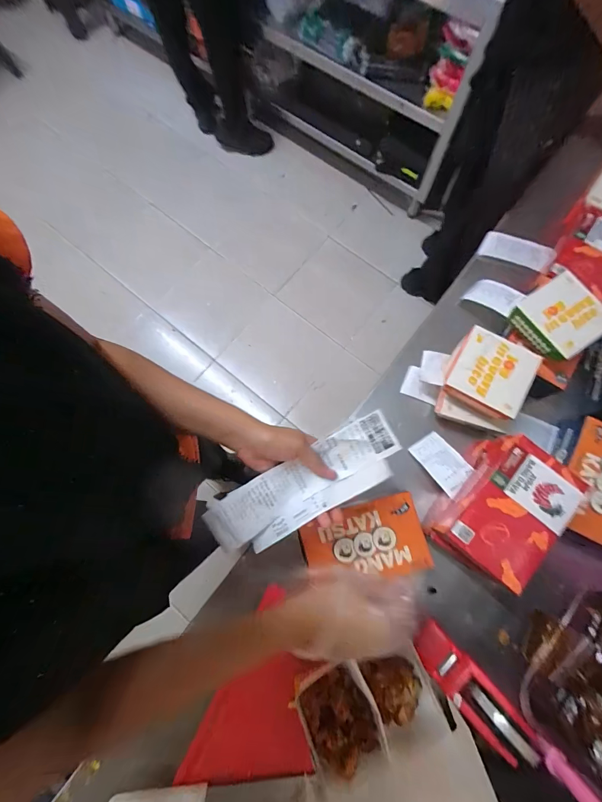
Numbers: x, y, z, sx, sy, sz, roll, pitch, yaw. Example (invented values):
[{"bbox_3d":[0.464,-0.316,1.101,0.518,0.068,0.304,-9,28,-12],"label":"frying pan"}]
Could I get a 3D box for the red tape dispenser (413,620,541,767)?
[{"bbox_3d":[0.225,0.386,0.453,0.054,0.052,0.161,-43,63,-8],"label":"red tape dispenser"}]

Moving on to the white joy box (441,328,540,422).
[{"bbox_3d":[0.287,-0.039,0.529,0.113,0.058,0.110,30,79,8],"label":"white joy box"}]

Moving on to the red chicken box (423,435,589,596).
[{"bbox_3d":[0.277,0.151,0.473,0.129,0.076,0.183,38,80,10],"label":"red chicken box"}]

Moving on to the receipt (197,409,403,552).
[{"bbox_3d":[0.006,0.102,0.404,0.241,0.027,0.077,-28,77,-5],"label":"receipt"}]

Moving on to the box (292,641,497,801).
[{"bbox_3d":[0.094,0.409,0.410,0.197,0.157,0.144,-20,77,-3],"label":"box"}]

